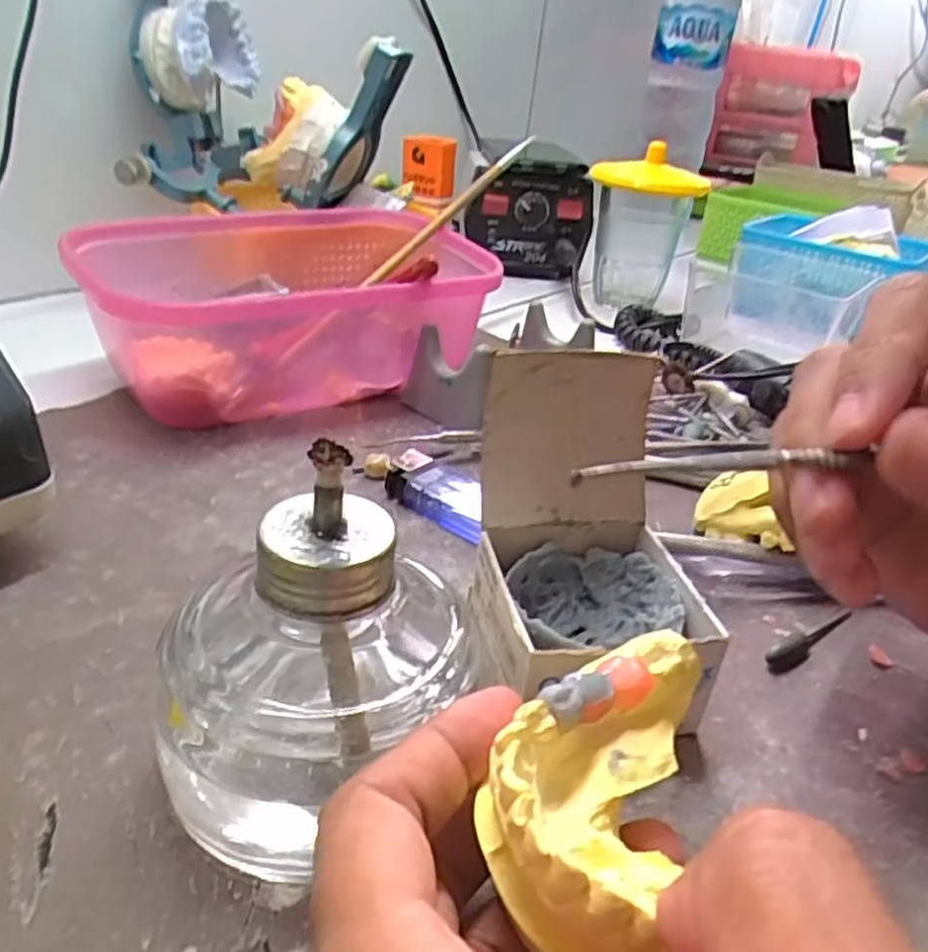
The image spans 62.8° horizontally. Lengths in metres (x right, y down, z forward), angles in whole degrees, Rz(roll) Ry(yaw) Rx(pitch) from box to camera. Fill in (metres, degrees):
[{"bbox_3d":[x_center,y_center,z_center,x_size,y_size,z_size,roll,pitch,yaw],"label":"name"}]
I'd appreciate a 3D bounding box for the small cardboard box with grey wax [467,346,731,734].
[{"bbox_3d":[0.032,0.019,0.212,0.063,0.083,0.071,-2,30,-16],"label":"small cardboard box with grey wax"}]

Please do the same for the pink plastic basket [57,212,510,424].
[{"bbox_3d":[-0.078,-0.082,0.380,0.194,0.070,0.121,-14,35,-33],"label":"pink plastic basket"}]

